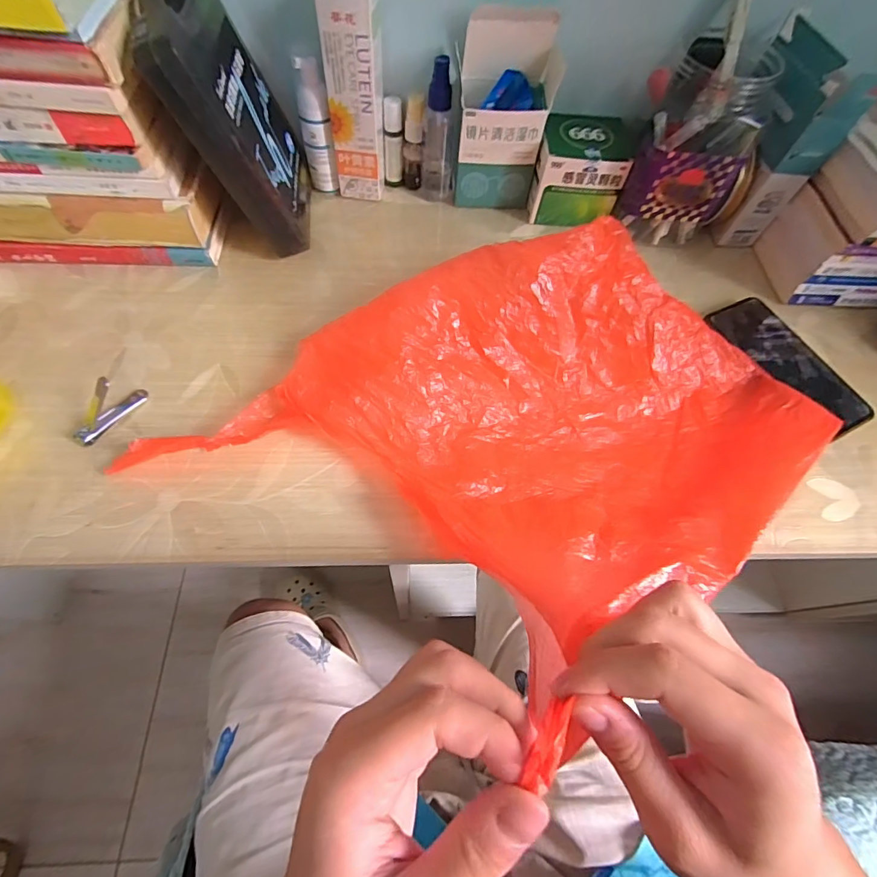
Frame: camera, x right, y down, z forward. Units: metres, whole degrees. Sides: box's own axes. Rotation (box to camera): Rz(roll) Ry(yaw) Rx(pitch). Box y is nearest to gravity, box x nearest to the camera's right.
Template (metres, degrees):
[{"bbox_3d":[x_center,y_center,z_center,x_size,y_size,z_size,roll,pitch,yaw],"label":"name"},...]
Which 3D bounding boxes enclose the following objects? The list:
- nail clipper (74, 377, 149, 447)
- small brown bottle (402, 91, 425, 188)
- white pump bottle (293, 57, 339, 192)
[{"bbox_3d":[-0.258,-0.025,0.337,0.012,0.039,0.059,35,66,14],"label":"nail clipper"},{"bbox_3d":[-0.026,-0.308,0.466,0.021,0.087,0.017,0,63,-4],"label":"small brown bottle"},{"bbox_3d":[-0.121,-0.303,0.438,0.027,0.113,0.022,-18,65,-13],"label":"white pump bottle"}]

